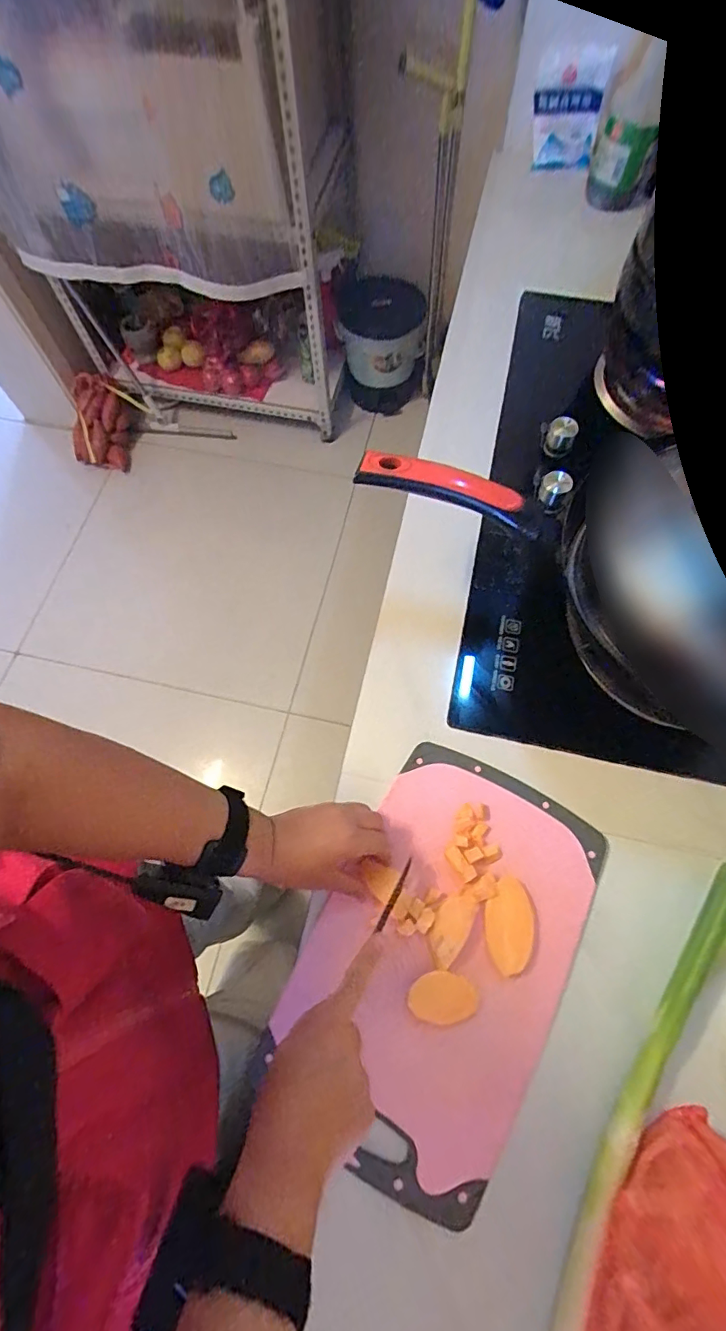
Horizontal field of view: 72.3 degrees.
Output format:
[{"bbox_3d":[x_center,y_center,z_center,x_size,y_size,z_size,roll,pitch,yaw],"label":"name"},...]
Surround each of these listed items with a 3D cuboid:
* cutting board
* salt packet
[{"bbox_3d":[0.073,0.257,0.459,0.215,0.018,0.348,28,72,10],"label":"cutting board"},{"bbox_3d":[0.333,-0.903,0.814,0.113,0.141,0.022,12,70,5],"label":"salt packet"}]

